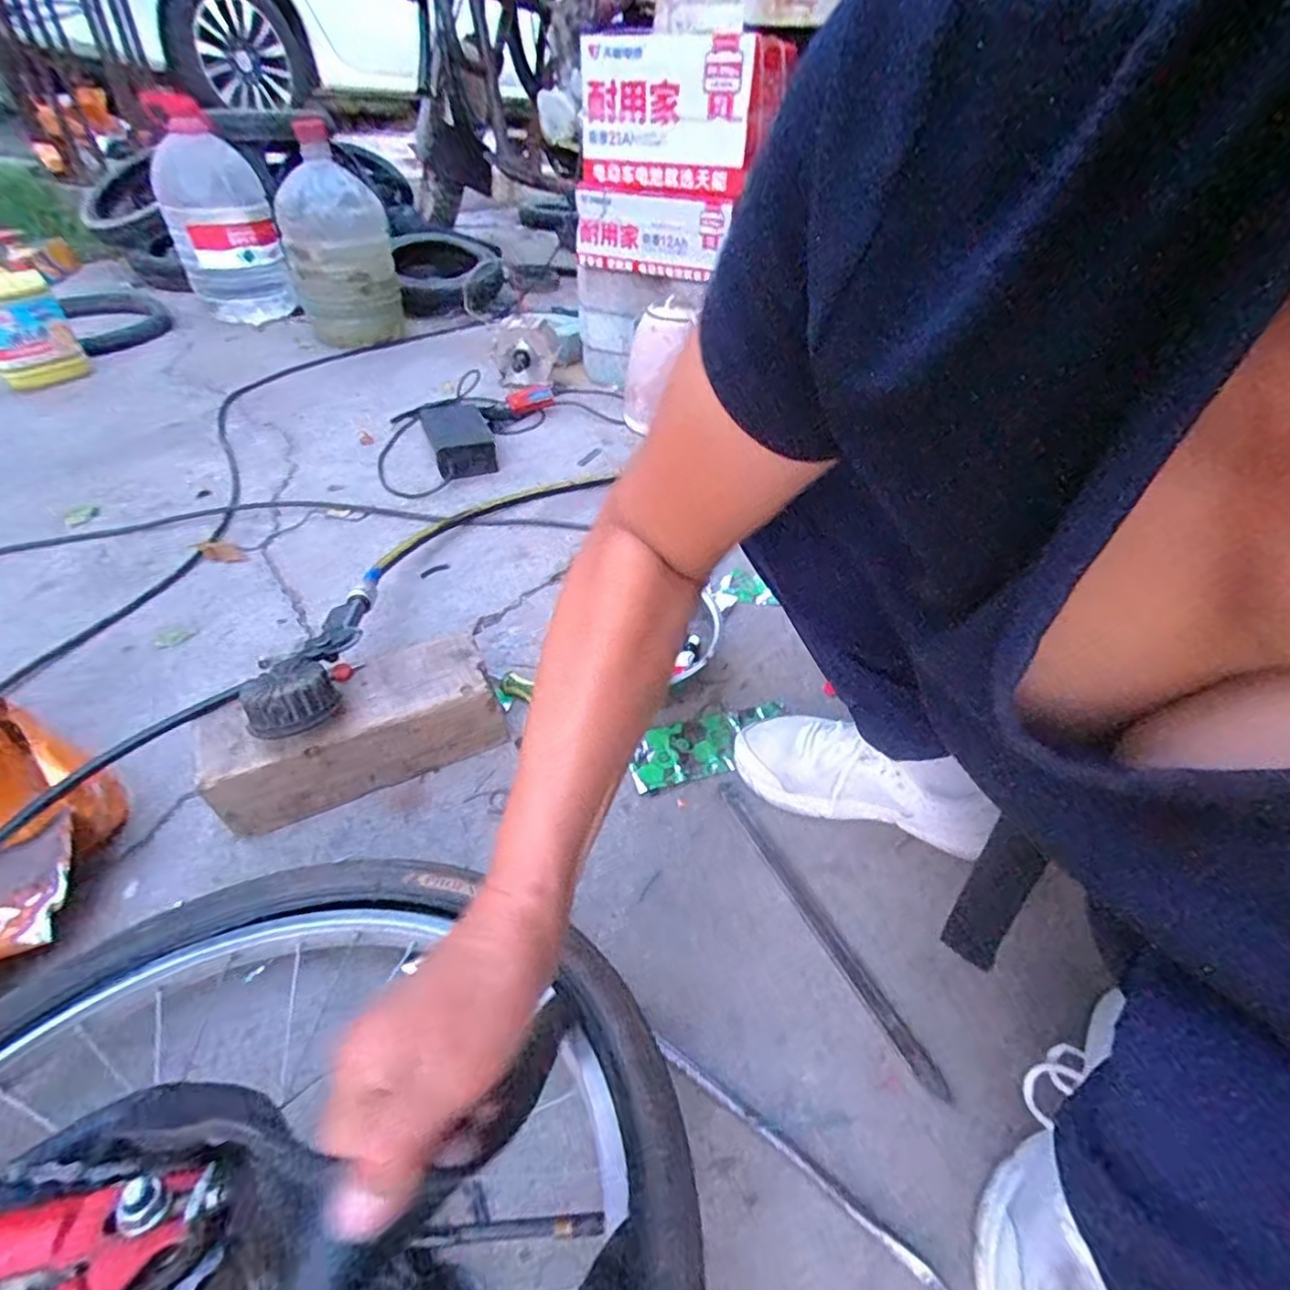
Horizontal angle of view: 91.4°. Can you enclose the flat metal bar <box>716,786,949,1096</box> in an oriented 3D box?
[{"bbox_3d":[0.145,0.230,0.536,0.018,0.006,0.282,-18,47,-21],"label":"flat metal bar"}]

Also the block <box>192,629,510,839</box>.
[{"bbox_3d":[-0.270,0.077,0.602,0.247,0.095,0.093,-20,49,-21],"label":"block"}]

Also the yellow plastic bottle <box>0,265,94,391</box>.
[{"bbox_3d":[-1.137,-0.589,1.141,0.075,0.210,0.147,34,50,25],"label":"yellow plastic bottle"}]

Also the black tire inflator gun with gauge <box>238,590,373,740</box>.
[{"bbox_3d":[-0.306,0.003,0.604,0.075,0.047,0.235,1,30,-6],"label":"black tire inflator gun with gauge"}]

